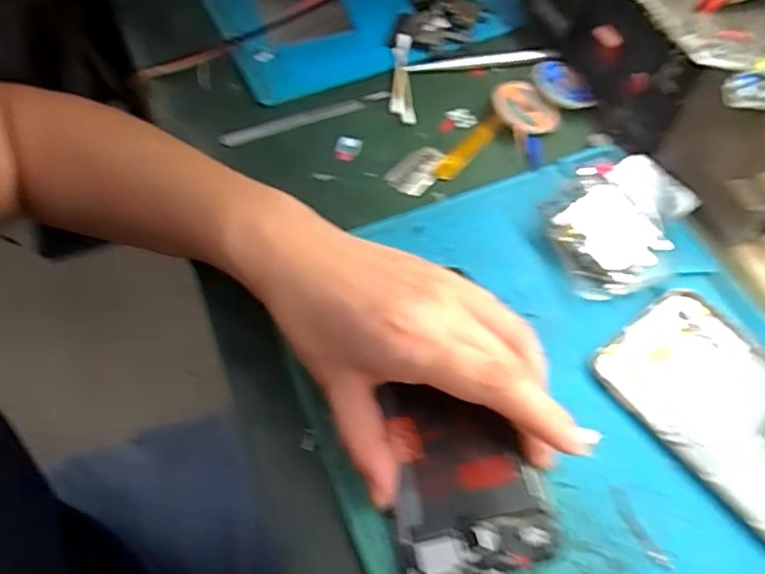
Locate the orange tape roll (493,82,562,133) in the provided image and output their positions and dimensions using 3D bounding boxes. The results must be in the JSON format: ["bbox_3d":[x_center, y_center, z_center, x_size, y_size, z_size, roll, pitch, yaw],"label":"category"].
[{"bbox_3d":[0.097,-0.121,0.430,0.035,0.012,0.044,-33,63,-17],"label":"orange tape roll"}]

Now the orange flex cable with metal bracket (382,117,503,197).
[{"bbox_3d":[0.045,-0.086,0.418,0.091,0.004,0.030,-29,62,-15],"label":"orange flex cable with metal bracket"}]

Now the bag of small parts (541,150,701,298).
[{"bbox_3d":[0.137,-0.036,0.368,0.080,0.020,0.075,-17,59,-8],"label":"bag of small parts"}]

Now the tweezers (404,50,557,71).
[{"bbox_3d":[0.070,-0.166,0.463,0.106,0.008,0.015,-4,58,0],"label":"tweezers"}]

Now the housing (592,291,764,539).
[{"bbox_3d":[0.184,0.074,0.309,0.072,0.005,0.160,-33,63,-17],"label":"housing"}]

